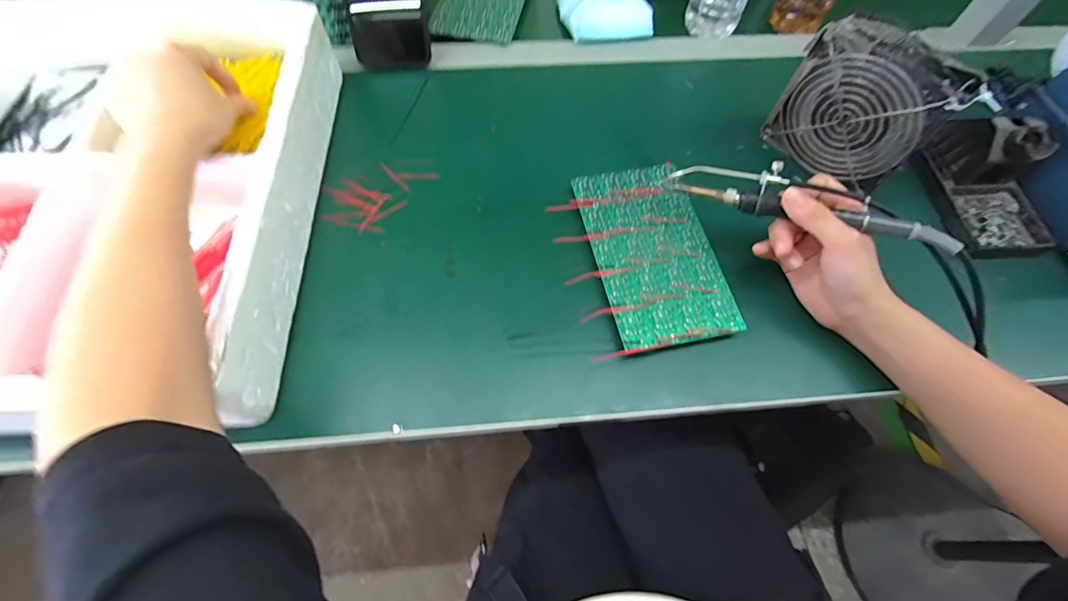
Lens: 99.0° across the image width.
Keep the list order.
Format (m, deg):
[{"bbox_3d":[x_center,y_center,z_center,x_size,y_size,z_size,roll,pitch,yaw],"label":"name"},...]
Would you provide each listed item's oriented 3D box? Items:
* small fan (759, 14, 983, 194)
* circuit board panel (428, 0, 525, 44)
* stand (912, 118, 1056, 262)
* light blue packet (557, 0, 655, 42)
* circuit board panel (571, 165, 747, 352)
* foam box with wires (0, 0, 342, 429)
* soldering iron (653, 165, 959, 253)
[{"bbox_3d":[0.285,-0.168,0.407,0.122,0.120,0.045,39,68,15],"label":"small fan"},{"bbox_3d":[-0.060,-0.382,0.565,0.098,0.004,0.179,10,64,2],"label":"circuit board panel"},{"bbox_3d":[0.421,-0.111,0.411,0.076,0.068,0.133,-7,65,-7],"label":"stand"},{"bbox_3d":[0.084,-0.359,0.544,0.101,0.036,0.107,-6,65,-6],"label":"light blue packet"},{"bbox_3d":[0.101,-0.043,0.400,0.100,0.016,0.171,-11,65,-8],"label":"circuit board panel"},{"bbox_3d":[-0.350,-0.104,0.372,0.308,0.068,0.383,-1,64,-3],"label":"foam box with wires"},{"bbox_3d":[0.208,-0.079,0.354,0.206,0.026,0.029,20,64,20],"label":"soldering iron"}]

